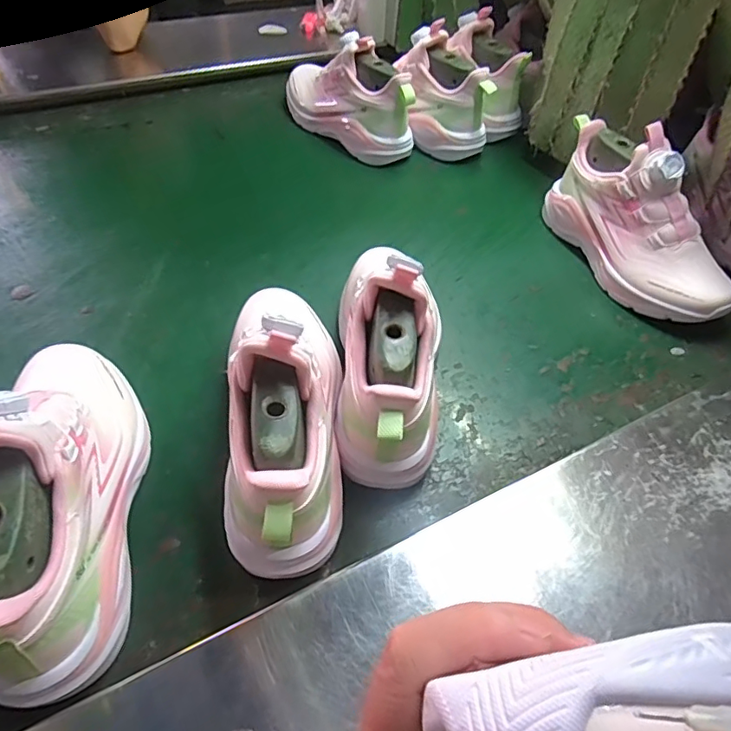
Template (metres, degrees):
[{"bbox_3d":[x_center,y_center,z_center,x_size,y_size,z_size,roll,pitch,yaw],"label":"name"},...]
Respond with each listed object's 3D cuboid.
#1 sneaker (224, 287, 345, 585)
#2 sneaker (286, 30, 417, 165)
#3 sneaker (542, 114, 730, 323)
[{"bbox_3d":[-0.061,0.013,0.389,0.080,0.137,0.253,-2,51,-6],"label":"sneaker"},{"bbox_3d":[-0.024,-0.385,0.732,0.079,0.122,0.233,-31,59,-26],"label":"sneaker"},{"bbox_3d":[0.294,-0.159,0.554,0.072,0.136,0.237,-13,53,-15],"label":"sneaker"}]

